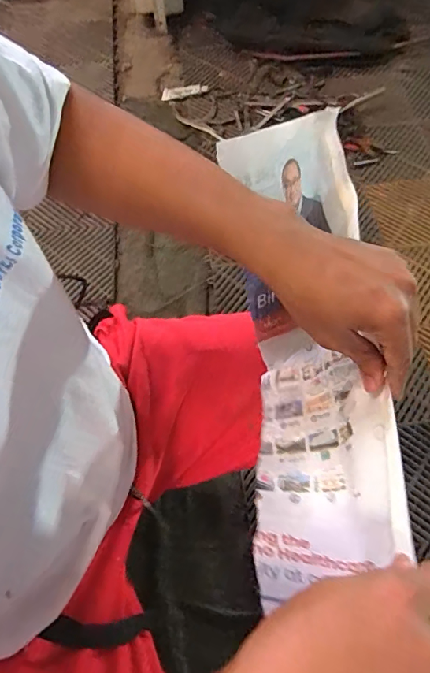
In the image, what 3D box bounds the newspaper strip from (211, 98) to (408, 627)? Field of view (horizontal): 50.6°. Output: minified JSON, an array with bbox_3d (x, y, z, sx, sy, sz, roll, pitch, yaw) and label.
[{"bbox_3d":[0.084,-0.016,0.445,0.125,0.151,0.440,-1,74,2],"label":"newspaper strip"}]

